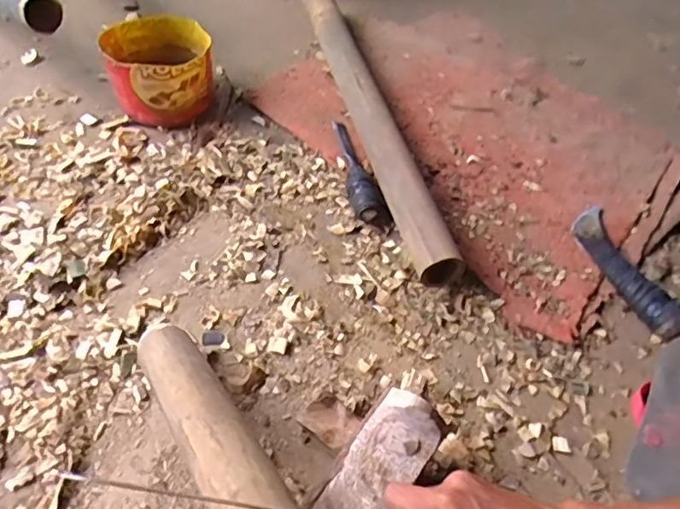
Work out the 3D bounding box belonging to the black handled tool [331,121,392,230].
[{"bbox_3d":[0.019,-0.122,0.832,0.043,0.033,0.214,-12,55,-13],"label":"black handled tool"}]

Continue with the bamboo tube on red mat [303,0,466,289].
[{"bbox_3d":[0.038,-0.232,0.904,0.065,0.065,0.684,-10,55,-12],"label":"bamboo tube on red mat"}]

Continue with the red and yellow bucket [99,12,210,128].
[{"bbox_3d":[-0.278,-0.291,0.905,0.157,0.096,0.161,-18,57,-17],"label":"red and yellow bucket"}]

